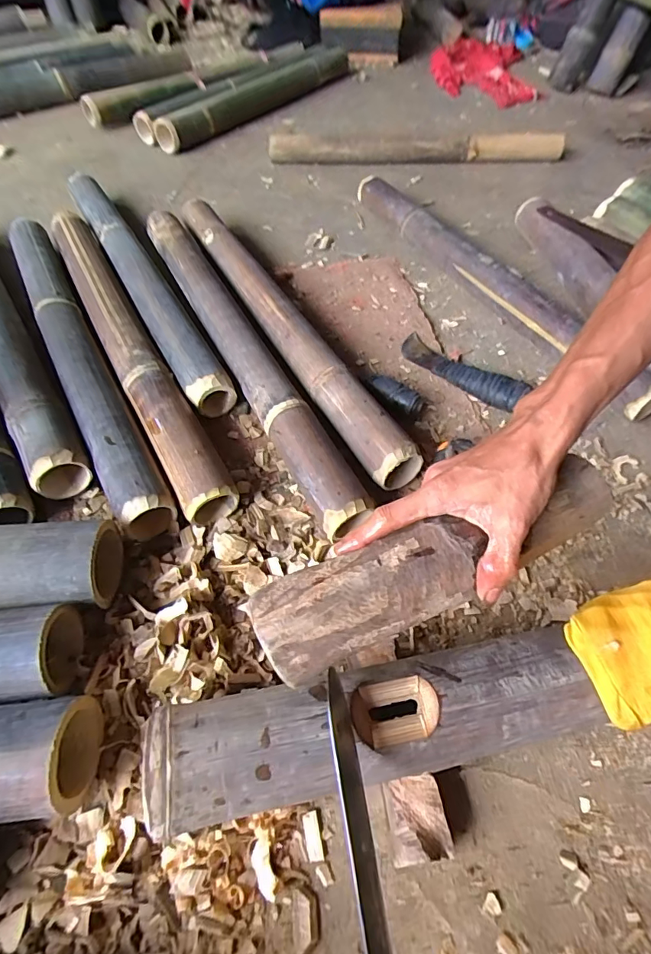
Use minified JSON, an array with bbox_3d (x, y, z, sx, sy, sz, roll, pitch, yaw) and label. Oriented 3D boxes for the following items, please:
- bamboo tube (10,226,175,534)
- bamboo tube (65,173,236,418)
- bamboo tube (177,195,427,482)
[{"bbox_3d":[-0.351,-0.193,0.643,0.061,0.046,0.681,-25,61,-17],"label":"bamboo tube"},{"bbox_3d":[-0.313,-0.355,0.758,0.067,0.054,0.705,-25,61,-17],"label":"bamboo tube"},{"bbox_3d":[-0.073,-0.234,0.684,0.060,0.070,0.657,-24,61,-17],"label":"bamboo tube"}]

